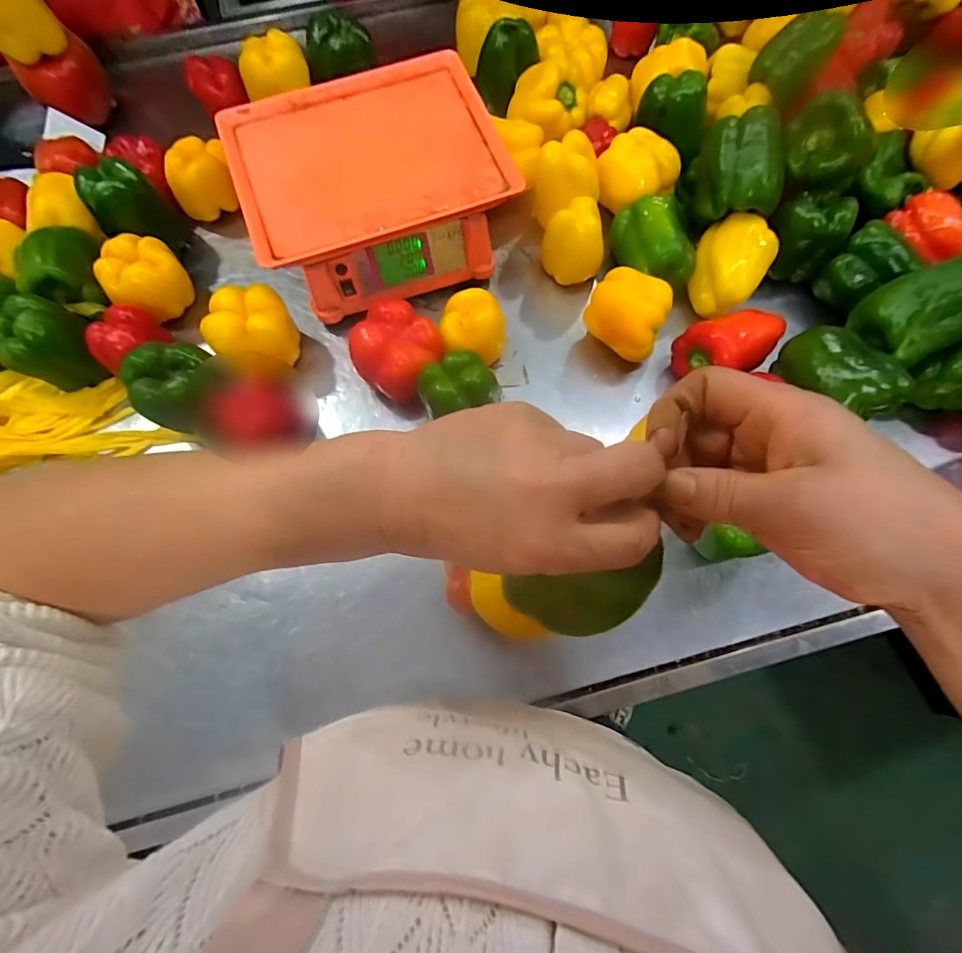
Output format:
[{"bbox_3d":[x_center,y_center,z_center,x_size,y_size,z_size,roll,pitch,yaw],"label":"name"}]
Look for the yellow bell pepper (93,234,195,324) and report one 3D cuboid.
[{"bbox_3d":[-0.412,-0.241,0.599,0.079,0.080,0.089,35,77,11],"label":"yellow bell pepper"}]

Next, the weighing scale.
[{"bbox_3d":[-0.128,-0.350,0.592,0.289,0.106,0.241,-21,74,-5],"label":"weighing scale"}]

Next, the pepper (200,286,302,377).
[{"bbox_3d":[-0.266,-0.162,0.566,0.092,0.079,0.091,4,73,2],"label":"pepper"}]

